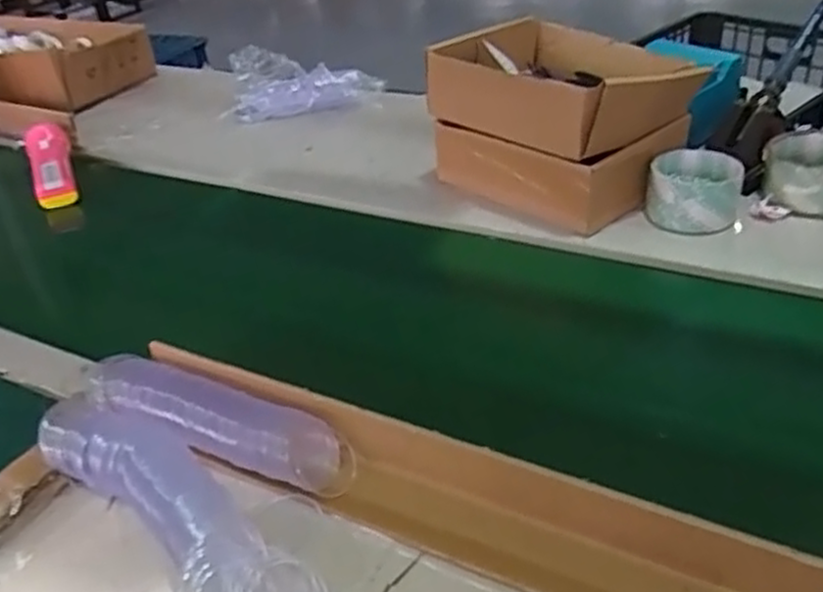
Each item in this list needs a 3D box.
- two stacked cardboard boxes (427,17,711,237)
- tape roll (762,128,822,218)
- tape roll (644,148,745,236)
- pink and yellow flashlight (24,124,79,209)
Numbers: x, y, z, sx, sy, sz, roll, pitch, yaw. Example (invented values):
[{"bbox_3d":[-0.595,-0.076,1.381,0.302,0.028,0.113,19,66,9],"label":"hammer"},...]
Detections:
[{"bbox_3d":[0.166,-0.199,0.790,0.224,0.133,0.227,-32,42,-30],"label":"two stacked cardboard boxes"},{"bbox_3d":[0.390,-0.120,0.727,0.086,0.052,0.090,-5,36,4],"label":"tape roll"},{"bbox_3d":[0.272,-0.102,0.723,0.082,0.052,0.078,-5,36,4],"label":"tape roll"},{"bbox_3d":[-0.451,-0.166,0.925,0.053,0.045,0.160,-19,37,-15],"label":"pink and yellow flashlight"}]

